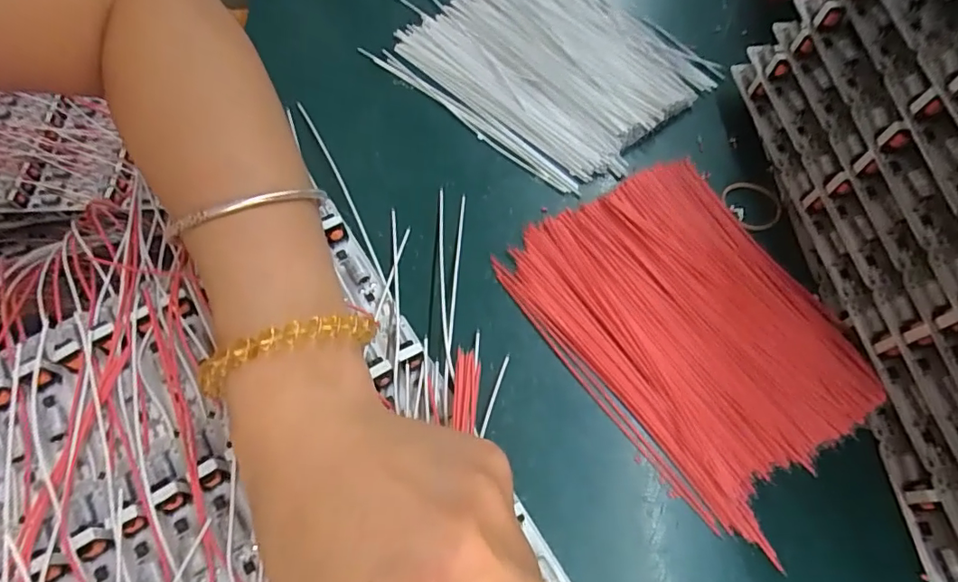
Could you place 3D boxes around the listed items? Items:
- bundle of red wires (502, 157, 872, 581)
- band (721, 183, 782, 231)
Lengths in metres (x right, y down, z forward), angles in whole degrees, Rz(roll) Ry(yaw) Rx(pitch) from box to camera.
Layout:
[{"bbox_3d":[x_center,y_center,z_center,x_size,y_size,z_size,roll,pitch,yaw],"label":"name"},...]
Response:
[{"bbox_3d":[0.096,0.012,0.243,0.109,0.016,0.150,-32,69,-15],"label":"bundle of red wires"},{"bbox_3d":[0.143,-0.046,0.279,0.030,0.006,0.030,-3,64,5],"label":"band"}]

